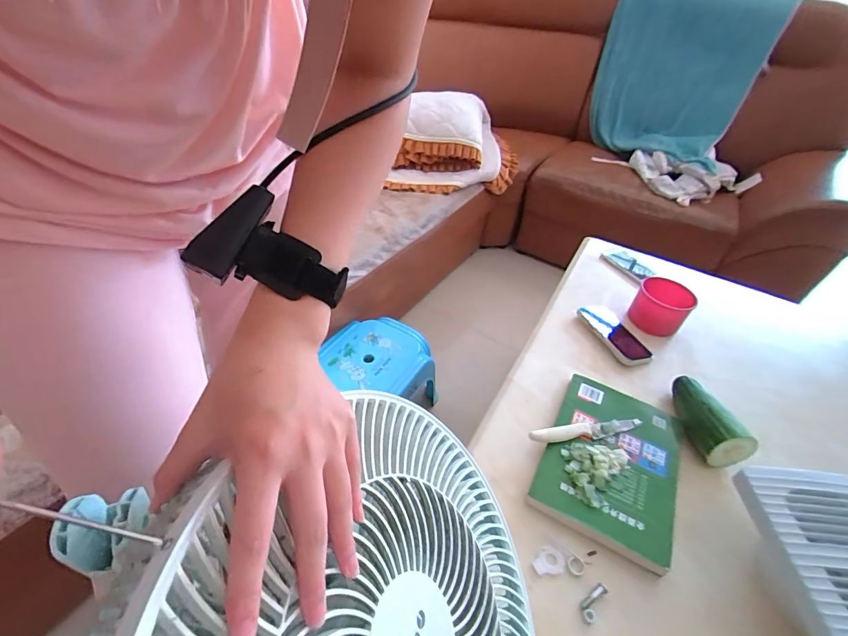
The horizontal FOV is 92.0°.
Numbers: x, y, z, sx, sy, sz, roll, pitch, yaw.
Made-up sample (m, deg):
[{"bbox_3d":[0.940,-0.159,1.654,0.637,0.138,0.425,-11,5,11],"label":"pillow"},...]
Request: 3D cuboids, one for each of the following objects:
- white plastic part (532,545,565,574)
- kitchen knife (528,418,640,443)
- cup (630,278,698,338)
[{"bbox_3d":[0.141,0.273,0.460,0.036,0.004,0.027,-20,48,-28],"label":"white plastic part"},{"bbox_3d":[0.225,0.153,0.564,0.166,0.018,0.022,-2,42,-11],"label":"kitchen knife"},{"bbox_3d":[0.434,-0.018,0.755,0.092,0.095,0.083,34,48,27],"label":"cup"}]

